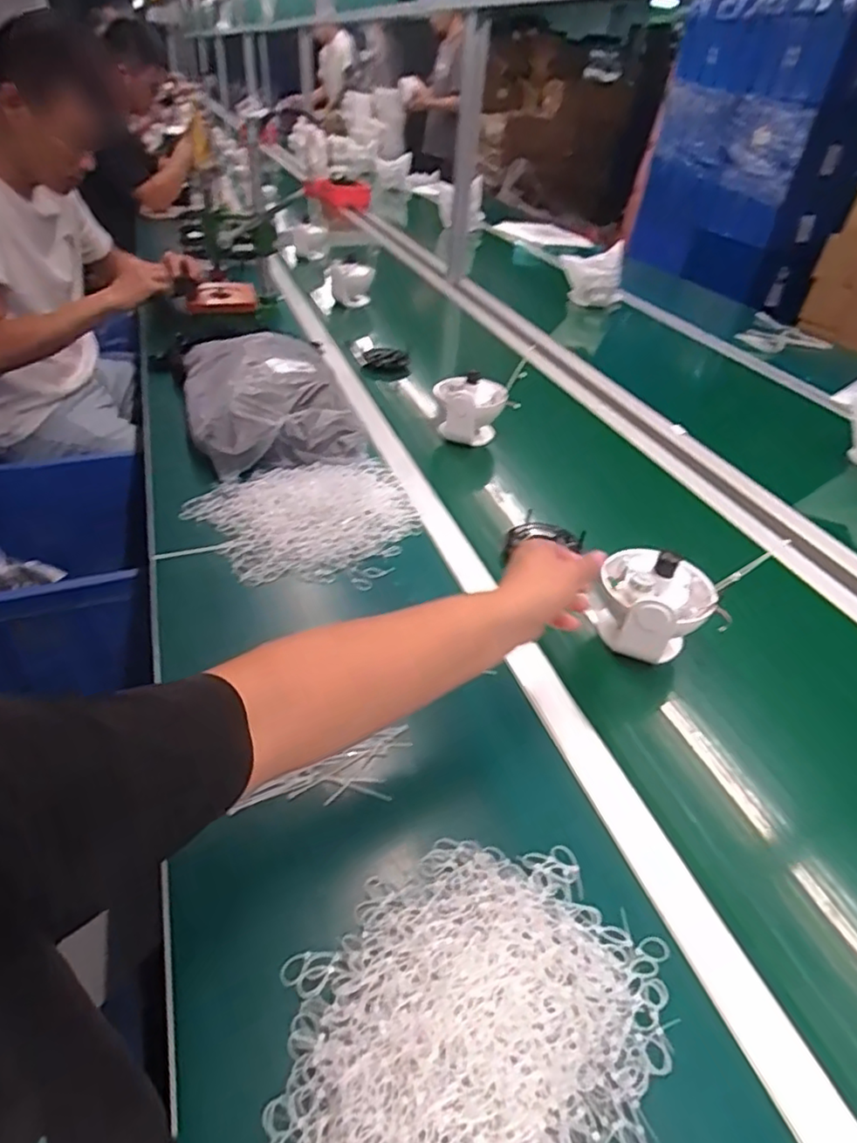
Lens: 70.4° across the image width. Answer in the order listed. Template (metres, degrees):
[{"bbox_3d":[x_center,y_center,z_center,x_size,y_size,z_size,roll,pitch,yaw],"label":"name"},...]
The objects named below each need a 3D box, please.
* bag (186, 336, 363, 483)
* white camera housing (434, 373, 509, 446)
[{"bbox_3d":[-0.267,-0.292,0.994,0.246,0.093,0.341,-12,42,-17],"label":"bag"},{"bbox_3d":[0.071,-0.273,1.033,0.118,0.099,0.070,-1,40,-6],"label":"white camera housing"}]

